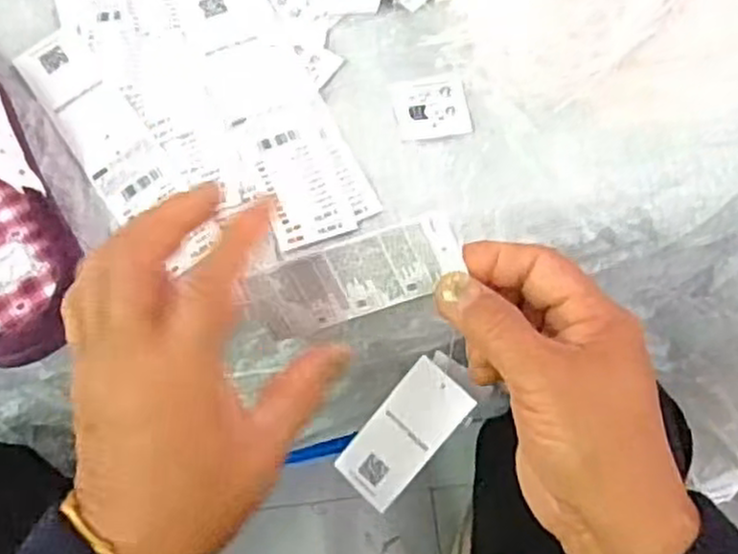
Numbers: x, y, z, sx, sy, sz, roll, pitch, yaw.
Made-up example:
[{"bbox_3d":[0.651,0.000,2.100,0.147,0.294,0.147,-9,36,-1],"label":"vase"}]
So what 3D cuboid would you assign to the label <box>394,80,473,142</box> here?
[{"bbox_3d":[0.038,-0.100,0.443,0.043,0.004,0.037,-9,75,1],"label":"label"}]

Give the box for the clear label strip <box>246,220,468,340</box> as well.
[{"bbox_3d":[-0.006,0.001,0.322,0.092,0.039,0.005,-20,30,16],"label":"clear label strip"}]

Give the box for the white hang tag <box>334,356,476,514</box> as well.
[{"bbox_3d":[0.022,0.097,0.464,0.044,0.007,0.095,42,104,16],"label":"white hang tag"}]

